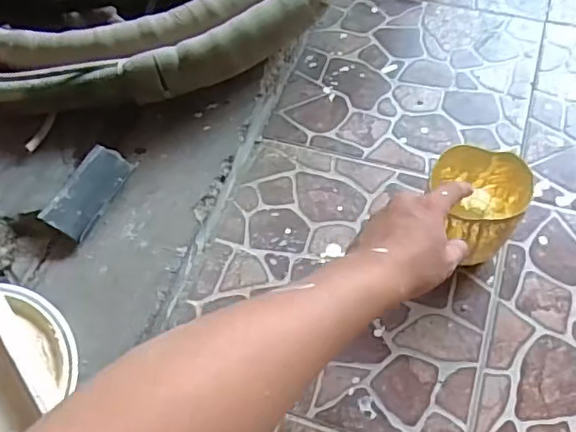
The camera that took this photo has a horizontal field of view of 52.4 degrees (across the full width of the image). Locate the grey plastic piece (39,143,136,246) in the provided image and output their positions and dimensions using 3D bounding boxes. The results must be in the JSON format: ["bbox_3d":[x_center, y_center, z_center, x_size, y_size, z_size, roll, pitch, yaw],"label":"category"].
[{"bbox_3d":[-0.207,-0.024,0.615,0.051,0.015,0.100,35,72,0],"label":"grey plastic piece"}]

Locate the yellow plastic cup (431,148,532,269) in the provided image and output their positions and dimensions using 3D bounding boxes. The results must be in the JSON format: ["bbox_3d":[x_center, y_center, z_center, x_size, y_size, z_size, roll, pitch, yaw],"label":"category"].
[{"bbox_3d":[0.184,-0.008,0.566,0.077,0.095,0.089,-3,58,3],"label":"yellow plastic cup"}]

